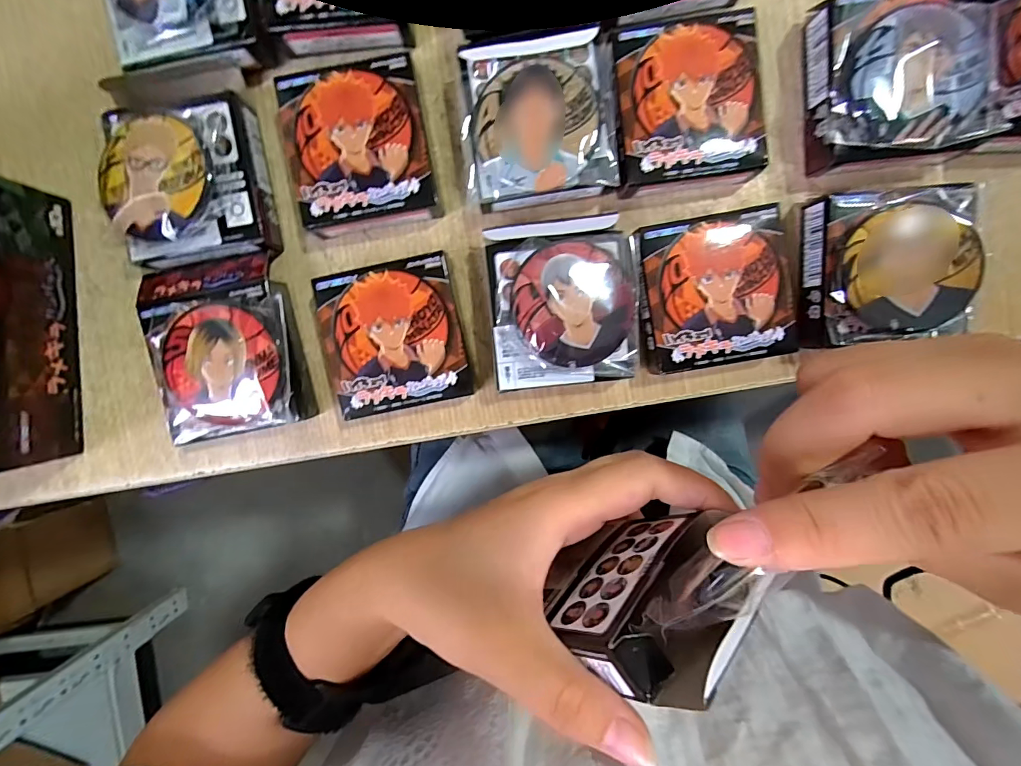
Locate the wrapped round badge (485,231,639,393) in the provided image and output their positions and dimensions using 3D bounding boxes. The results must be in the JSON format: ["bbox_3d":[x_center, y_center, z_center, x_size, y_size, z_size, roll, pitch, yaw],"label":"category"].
[{"bbox_3d":[0.025,-0.034,0.200,0.067,0.011,0.067,-5,93,1],"label":"wrapped round badge"}]

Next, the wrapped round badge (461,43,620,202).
[{"bbox_3d":[0.013,-0.119,0.200,0.069,0.012,0.062,-7,93,1],"label":"wrapped round badge"}]

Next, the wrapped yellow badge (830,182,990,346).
[{"bbox_3d":[0.176,-0.053,0.198,0.060,0.012,0.066,-1,94,12],"label":"wrapped yellow badge"}]

